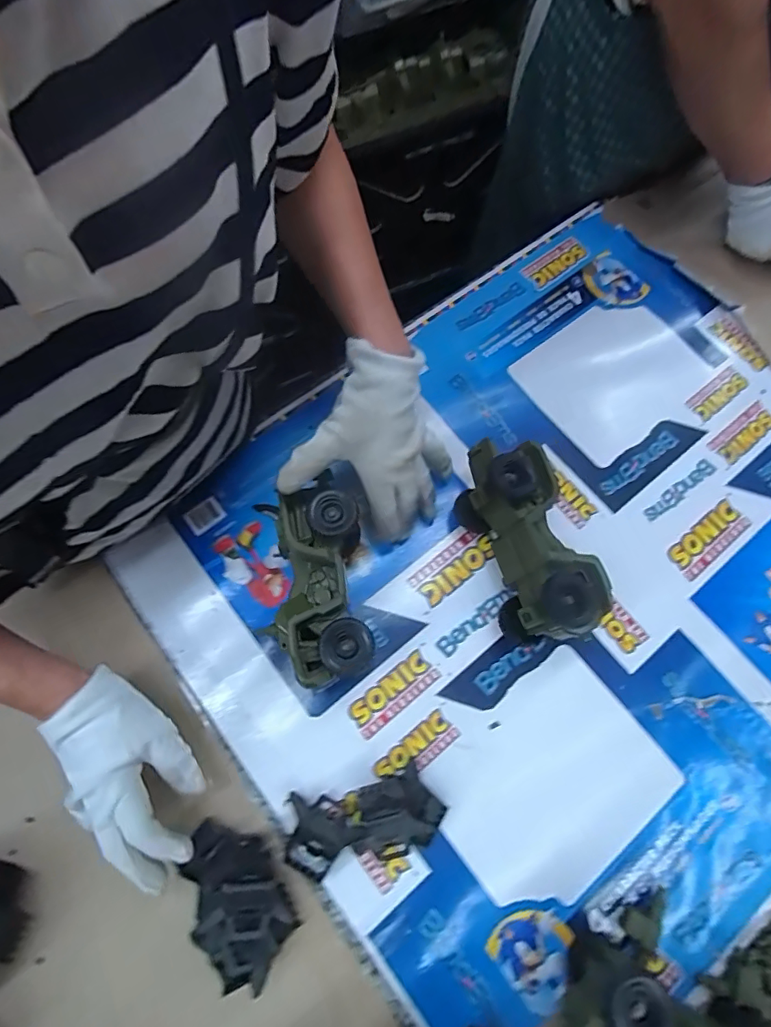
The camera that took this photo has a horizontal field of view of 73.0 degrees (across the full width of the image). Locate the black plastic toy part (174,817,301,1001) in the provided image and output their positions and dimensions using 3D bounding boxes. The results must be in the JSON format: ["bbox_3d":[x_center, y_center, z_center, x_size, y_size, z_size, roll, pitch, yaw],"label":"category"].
[{"bbox_3d":[-0.119,0.299,0.402,0.075,0.043,0.115,-33,76,-12],"label":"black plastic toy part"}]

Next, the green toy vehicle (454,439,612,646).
[{"bbox_3d":[0.126,0.023,0.479,0.082,0.093,0.183,-16,73,-7],"label":"green toy vehicle"}]

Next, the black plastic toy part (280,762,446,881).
[{"bbox_3d":[-0.017,0.254,0.430,0.126,0.026,0.061,-12,72,-6],"label":"black plastic toy part"}]

